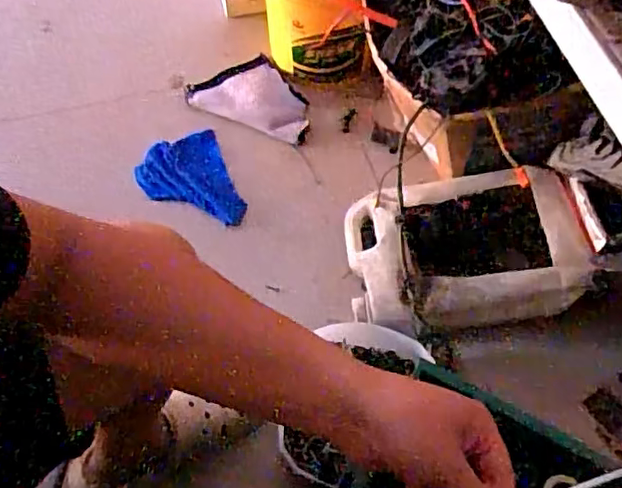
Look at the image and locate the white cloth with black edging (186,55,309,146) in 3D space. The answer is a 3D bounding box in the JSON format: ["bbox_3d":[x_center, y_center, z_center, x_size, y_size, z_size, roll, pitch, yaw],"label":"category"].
[{"bbox_3d":[-0.108,-0.302,1.162,0.249,0.036,0.149,21,64,9],"label":"white cloth with black edging"}]

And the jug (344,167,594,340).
[{"bbox_3d":[0.235,0.008,0.936,0.340,0.146,0.254,-3,63,-3],"label":"jug"}]

